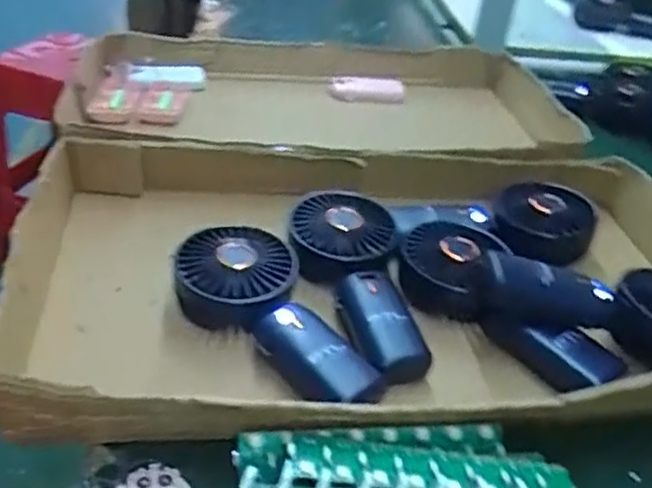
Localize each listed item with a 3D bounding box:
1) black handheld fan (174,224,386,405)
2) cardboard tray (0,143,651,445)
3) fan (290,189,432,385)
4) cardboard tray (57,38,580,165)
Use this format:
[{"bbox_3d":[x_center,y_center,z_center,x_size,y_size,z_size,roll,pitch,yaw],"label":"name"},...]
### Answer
[{"bbox_3d":[-0.035,0.051,0.480,0.086,0.049,0.179,-28,60,-37],"label":"black handheld fan"},{"bbox_3d":[0.054,0.026,0.521,0.512,0.077,0.290,-1,35,-11],"label":"cardboard tray"},{"bbox_3d":[0.023,0.026,0.522,0.086,0.046,0.189,-2,35,-12],"label":"fan"},{"bbox_3d":[-0.007,-0.156,0.779,0.534,0.091,0.338,1,35,-9],"label":"cardboard tray"}]

